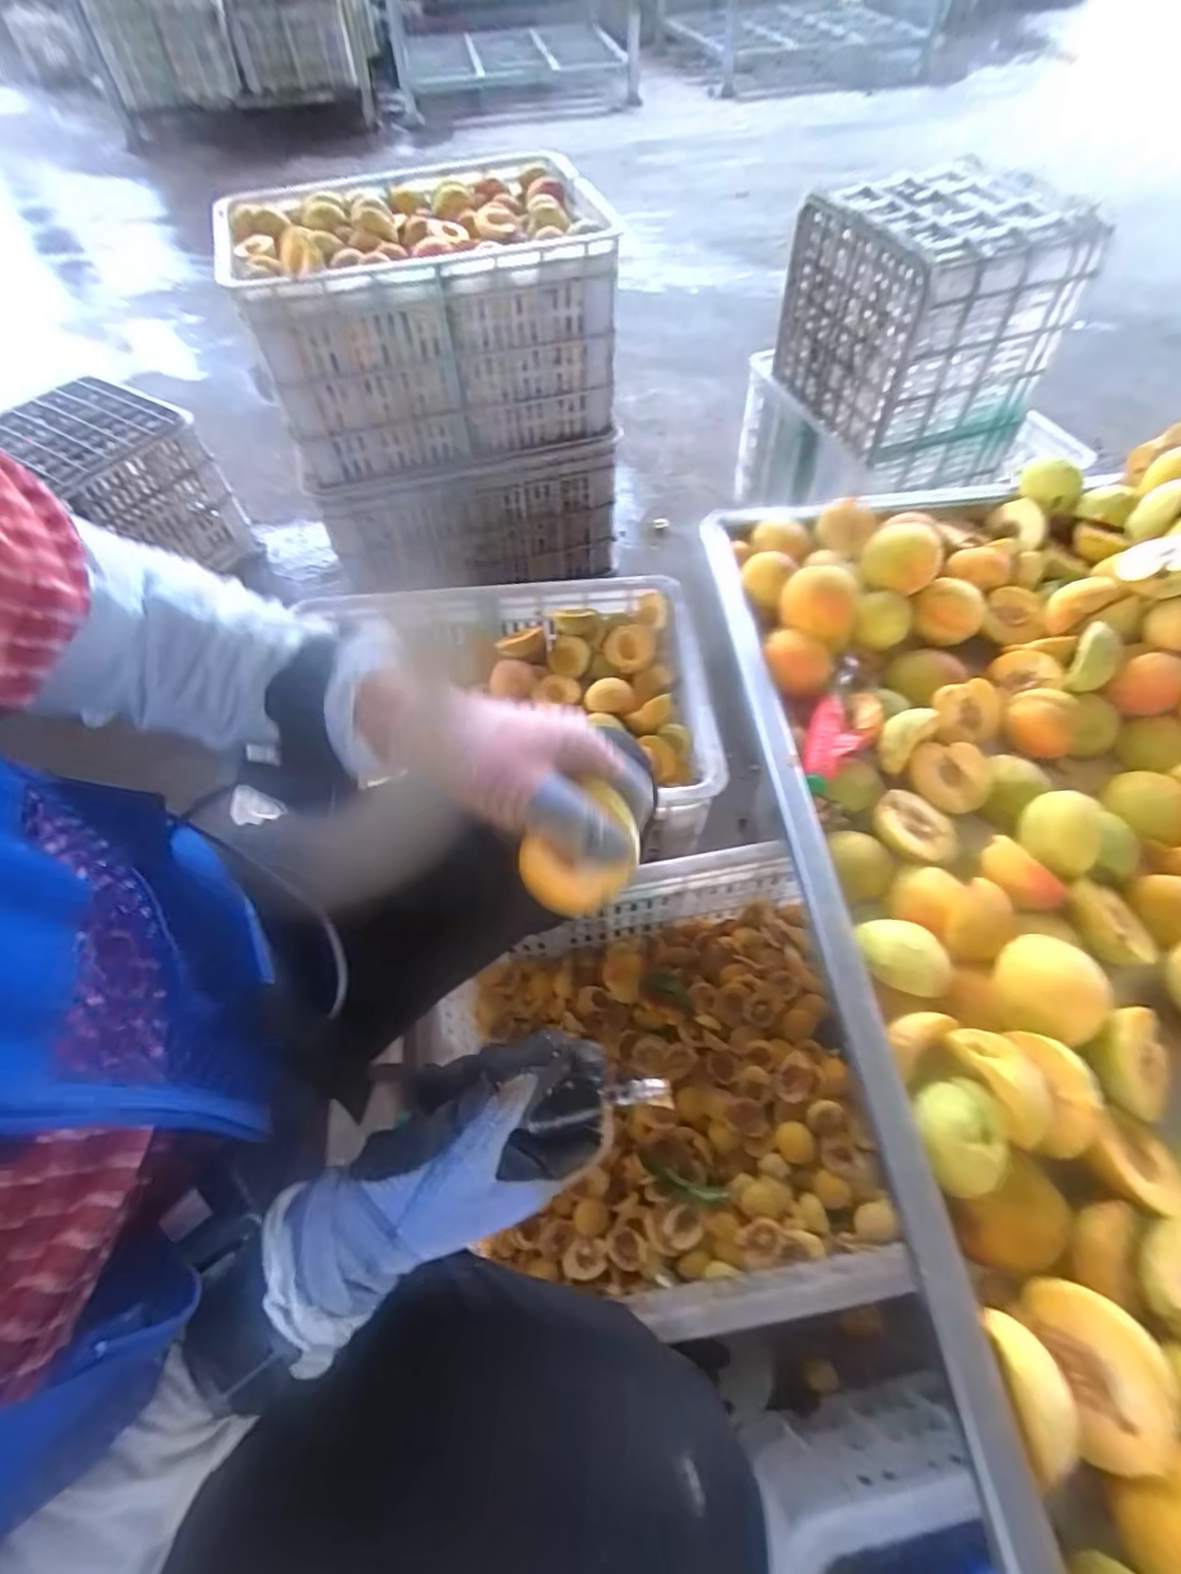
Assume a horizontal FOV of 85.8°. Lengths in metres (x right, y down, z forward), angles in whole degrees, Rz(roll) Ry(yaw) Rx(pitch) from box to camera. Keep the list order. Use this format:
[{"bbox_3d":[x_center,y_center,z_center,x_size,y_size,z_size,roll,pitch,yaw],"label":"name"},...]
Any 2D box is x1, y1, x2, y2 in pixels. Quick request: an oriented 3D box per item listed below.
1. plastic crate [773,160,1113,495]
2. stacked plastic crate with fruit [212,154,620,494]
[{"bbox_3d":[0.513,-0.733,1.004,0.291,0.284,0.325,-16,59,-8],"label":"plastic crate"},{"bbox_3d":[-0.239,-0.727,1.001,0.506,0.269,0.342,-12,58,-5],"label":"stacked plastic crate with fruit"}]

